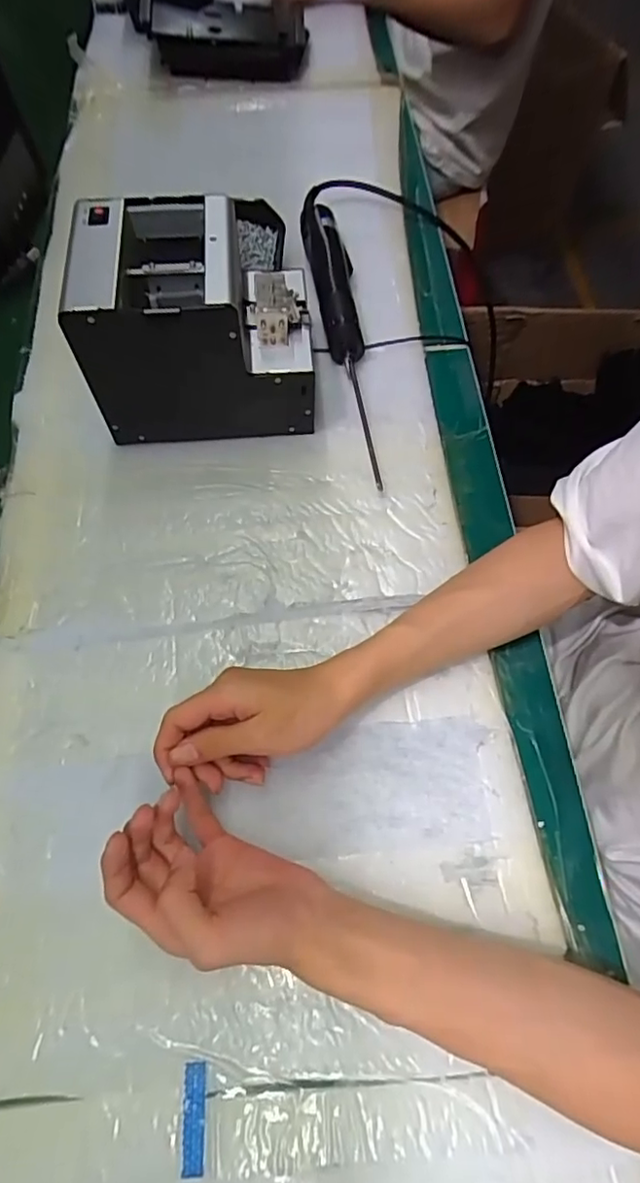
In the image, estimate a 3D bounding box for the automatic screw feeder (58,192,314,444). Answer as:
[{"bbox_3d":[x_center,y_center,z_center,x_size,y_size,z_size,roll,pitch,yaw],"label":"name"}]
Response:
[{"bbox_3d":[-0.099,-0.222,0.483,0.177,0.146,0.122,-6,64,0],"label":"automatic screw feeder"}]

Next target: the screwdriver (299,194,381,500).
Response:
[{"bbox_3d":[0.027,-0.260,0.555,0.049,0.047,0.365,-9,65,-4],"label":"screwdriver"}]

